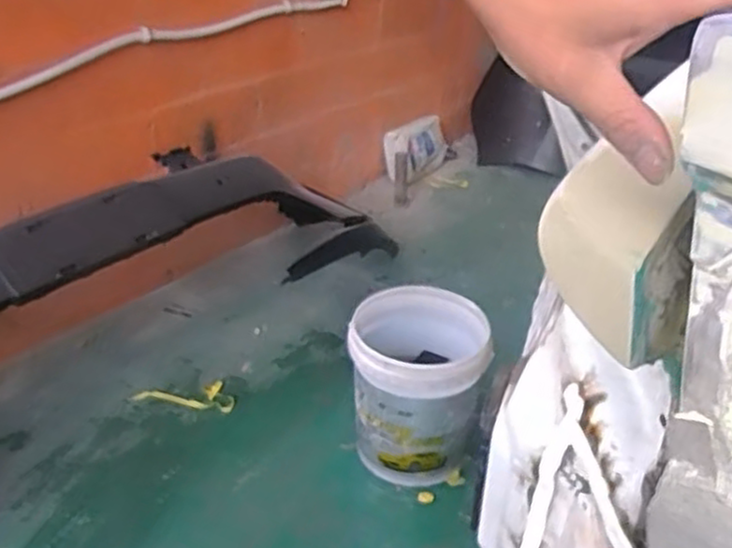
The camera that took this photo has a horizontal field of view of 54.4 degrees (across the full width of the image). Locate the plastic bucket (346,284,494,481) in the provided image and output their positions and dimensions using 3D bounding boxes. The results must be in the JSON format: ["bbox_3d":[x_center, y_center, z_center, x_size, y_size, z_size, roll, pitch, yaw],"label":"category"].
[{"bbox_3d":[0.111,0.245,1.524,0.274,0.332,0.252,1,31,0],"label":"plastic bucket"}]

